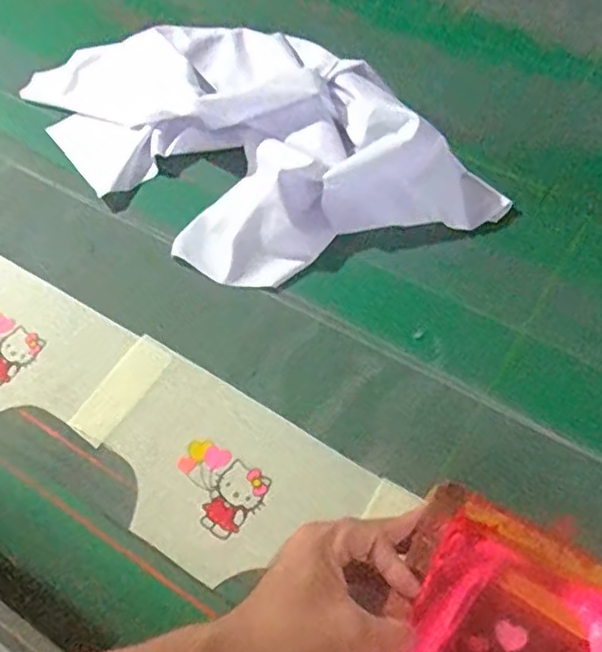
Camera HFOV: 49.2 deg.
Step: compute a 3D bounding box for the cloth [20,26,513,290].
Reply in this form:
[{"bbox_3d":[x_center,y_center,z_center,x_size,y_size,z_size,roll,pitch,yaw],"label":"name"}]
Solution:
[{"bbox_3d":[-0.079,-0.242,0.759,0.335,0.085,0.549,-33,62,-17],"label":"cloth"}]

